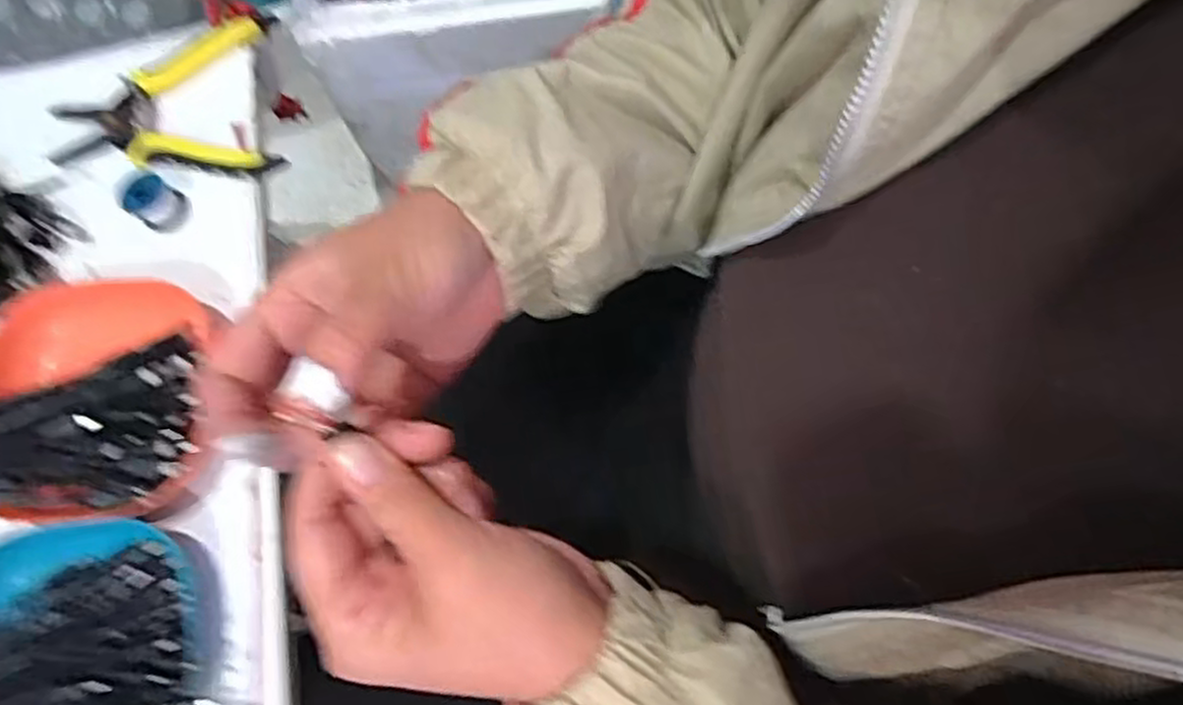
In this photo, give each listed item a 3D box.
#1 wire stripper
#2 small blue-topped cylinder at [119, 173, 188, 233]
[{"bbox_3d":[-0.286,-0.165,0.509,0.151,0.016,0.114,-7,73,0],"label":"wire stripper"},{"bbox_3d":[-0.278,-0.096,0.484,0.029,0.025,0.028,-1,73,2],"label":"small blue-topped cylinder"}]

